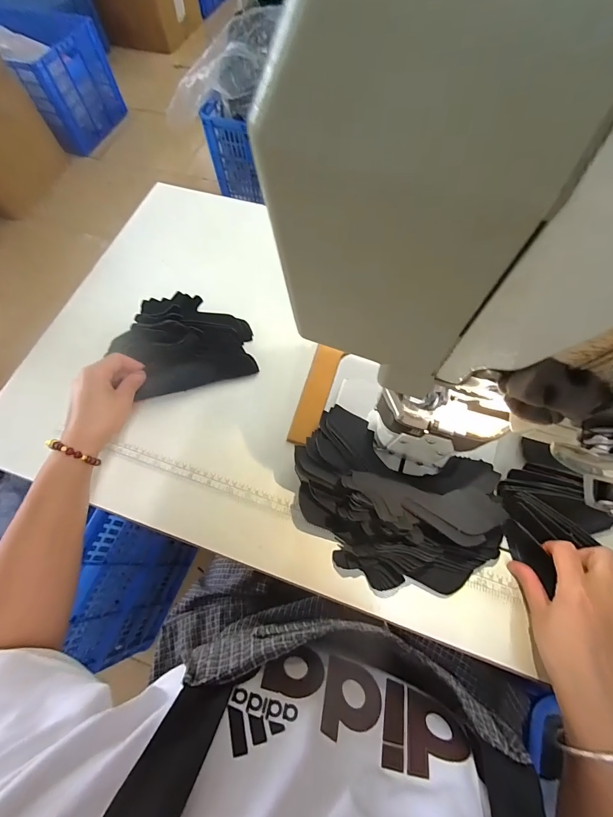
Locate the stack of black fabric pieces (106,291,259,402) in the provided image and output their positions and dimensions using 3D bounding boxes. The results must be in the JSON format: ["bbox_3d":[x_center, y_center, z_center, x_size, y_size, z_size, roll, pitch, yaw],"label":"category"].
[{"bbox_3d":[-0.172,-0.095,0.487,0.179,0.054,0.135,-18,67,-5],"label":"stack of black fabric pieces"}]

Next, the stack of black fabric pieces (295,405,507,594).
[{"bbox_3d":[0.094,0.107,0.388,0.227,0.068,0.148,24,70,12],"label":"stack of black fabric pieces"}]

